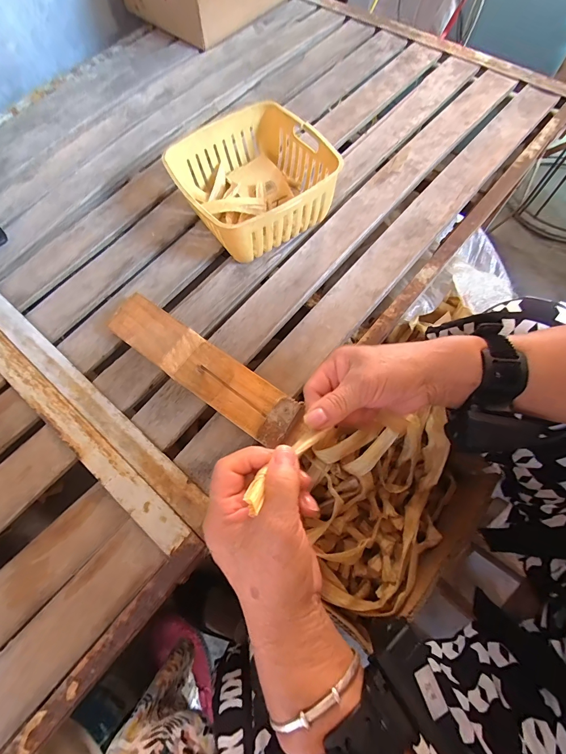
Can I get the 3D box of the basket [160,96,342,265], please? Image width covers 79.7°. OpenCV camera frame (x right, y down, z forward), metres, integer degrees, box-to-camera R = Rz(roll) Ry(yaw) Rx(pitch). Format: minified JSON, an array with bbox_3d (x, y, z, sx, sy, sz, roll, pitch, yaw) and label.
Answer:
[{"bbox_3d":[-0.040,-0.255,0.453,0.184,0.080,0.179,-34,70,-13],"label":"basket"}]

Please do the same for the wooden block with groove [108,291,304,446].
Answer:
[{"bbox_3d":[-0.102,-0.027,0.355,0.257,0.118,0.069,34,71,14],"label":"wooden block with groove"}]

